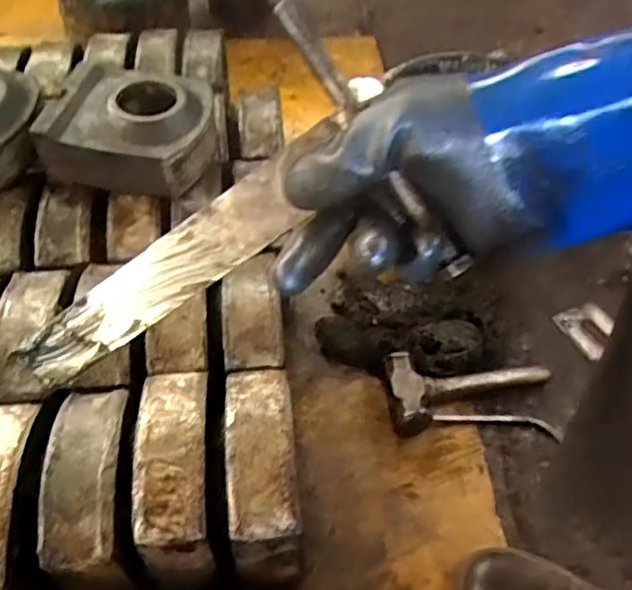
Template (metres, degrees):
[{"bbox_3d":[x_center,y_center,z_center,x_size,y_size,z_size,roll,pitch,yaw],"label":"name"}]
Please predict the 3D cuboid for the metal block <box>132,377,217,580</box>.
[{"bbox_3d":[-0.126,0.148,0.548,0.062,0.067,0.170,-5,65,-6],"label":"metal block"}]

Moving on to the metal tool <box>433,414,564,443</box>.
[{"bbox_3d":[0.226,0.158,0.768,0.160,0.006,0.027,8,36,1],"label":"metal tool"}]

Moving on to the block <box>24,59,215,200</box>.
[{"bbox_3d":[-0.225,-0.211,0.760,0.203,0.071,0.178,12,51,8],"label":"block"}]

